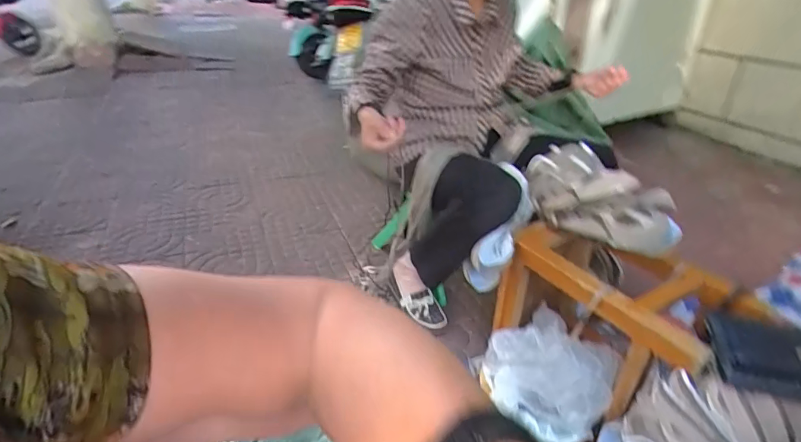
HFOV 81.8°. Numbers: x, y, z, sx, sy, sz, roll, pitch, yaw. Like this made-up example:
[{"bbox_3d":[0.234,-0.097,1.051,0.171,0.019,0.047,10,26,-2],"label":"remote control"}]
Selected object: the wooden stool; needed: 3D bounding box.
[{"bbox_3d":[0.395,0.178,0.879,0.212,0.232,0.383,-16,33,-29],"label":"wooden stool"}]

